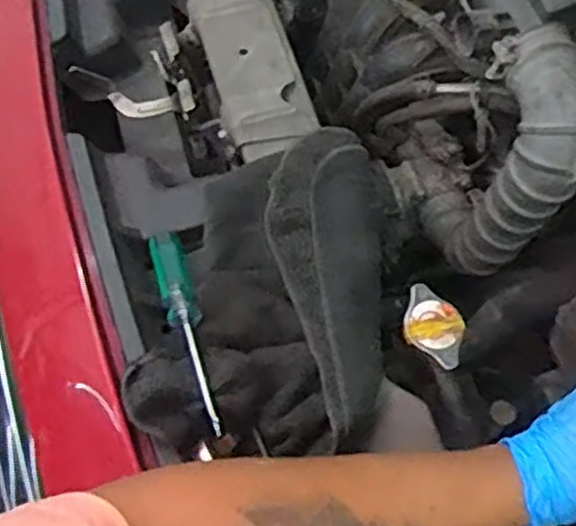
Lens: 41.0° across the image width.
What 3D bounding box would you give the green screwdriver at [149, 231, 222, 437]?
[{"bbox_3d":[-0.074,0.039,0.553,0.023,0.020,0.176,-17,53,-6],"label":"green screwdriver"}]

